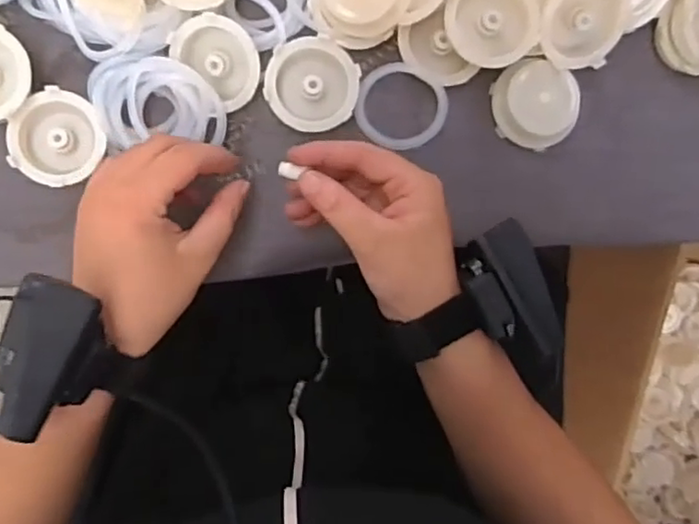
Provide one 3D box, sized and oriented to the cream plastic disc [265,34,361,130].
[{"bbox_3d":[-0.022,-0.104,0.375,0.054,0.015,0.052,0,90,-5],"label":"cream plastic disc"}]

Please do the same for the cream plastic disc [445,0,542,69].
[{"bbox_3d":[0.082,-0.140,0.365,0.052,0.013,0.049,0,90,-5],"label":"cream plastic disc"}]

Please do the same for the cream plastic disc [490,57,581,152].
[{"bbox_3d":[0.112,-0.095,0.387,0.052,0.027,0.045,21,89,-4],"label":"cream plastic disc"}]

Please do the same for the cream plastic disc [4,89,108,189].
[{"bbox_3d":[-0.172,-0.072,0.375,0.051,0.017,0.053,0,90,-5],"label":"cream plastic disc"}]

